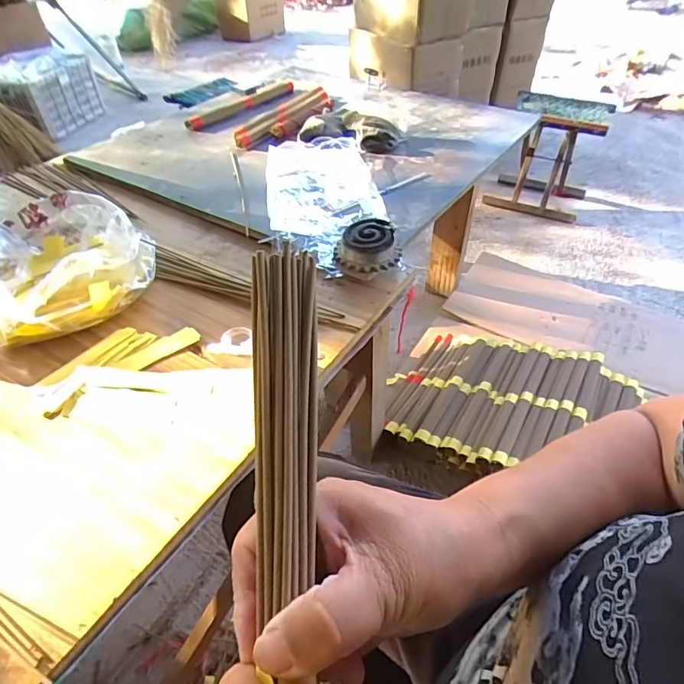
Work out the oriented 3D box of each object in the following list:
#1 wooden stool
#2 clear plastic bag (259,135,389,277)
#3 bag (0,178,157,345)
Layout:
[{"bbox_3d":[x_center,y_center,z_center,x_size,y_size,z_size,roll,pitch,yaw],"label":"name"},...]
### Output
[{"bbox_3d":[0.683,-0.622,1.537,0.292,0.307,0.247,22,49,22],"label":"wooden stool"},{"bbox_3d":[-0.030,-0.234,0.743,0.180,0.041,0.396,-3,44,-3],"label":"clear plastic bag"},{"bbox_3d":[-0.365,-0.102,0.585,0.226,0.081,0.233,-35,54,-30],"label":"bag"}]

